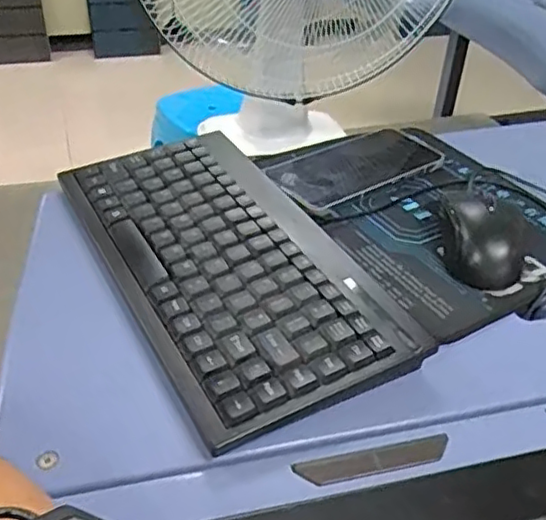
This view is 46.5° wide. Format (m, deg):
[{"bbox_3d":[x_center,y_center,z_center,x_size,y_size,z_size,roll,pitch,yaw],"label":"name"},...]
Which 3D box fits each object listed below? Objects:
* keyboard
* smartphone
[{"bbox_3d":[-0.036,-0.004,0.444,0.149,0.025,0.283,-17,43,-25],"label":"keyboard"},{"bbox_3d":[0.076,-0.086,0.563,0.149,0.014,0.073,-23,52,-23],"label":"smartphone"}]

